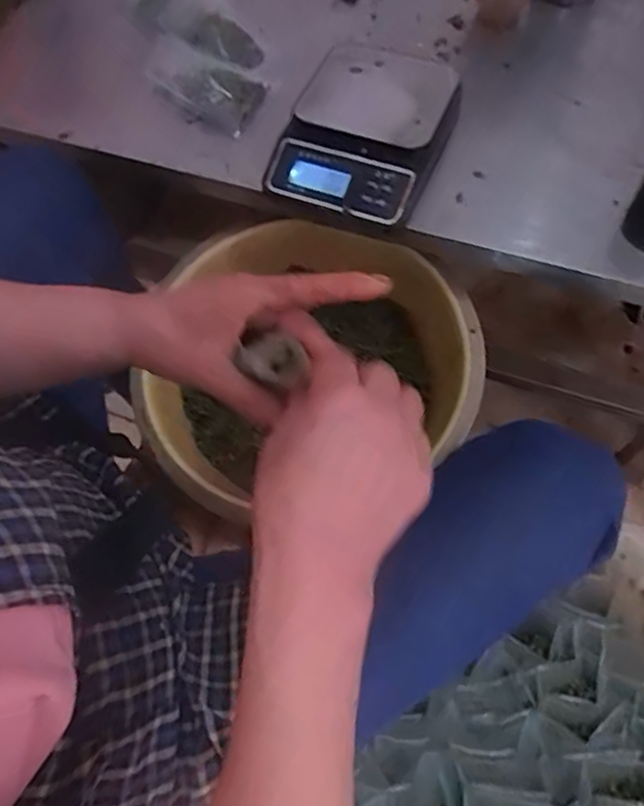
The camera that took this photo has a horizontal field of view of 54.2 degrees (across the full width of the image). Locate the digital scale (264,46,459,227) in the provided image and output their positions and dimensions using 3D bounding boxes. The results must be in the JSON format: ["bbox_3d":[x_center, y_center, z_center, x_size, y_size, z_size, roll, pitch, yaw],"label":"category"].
[{"bbox_3d":[0.049,-0.286,0.654,0.158,0.046,0.214,19,63,8],"label":"digital scale"}]

